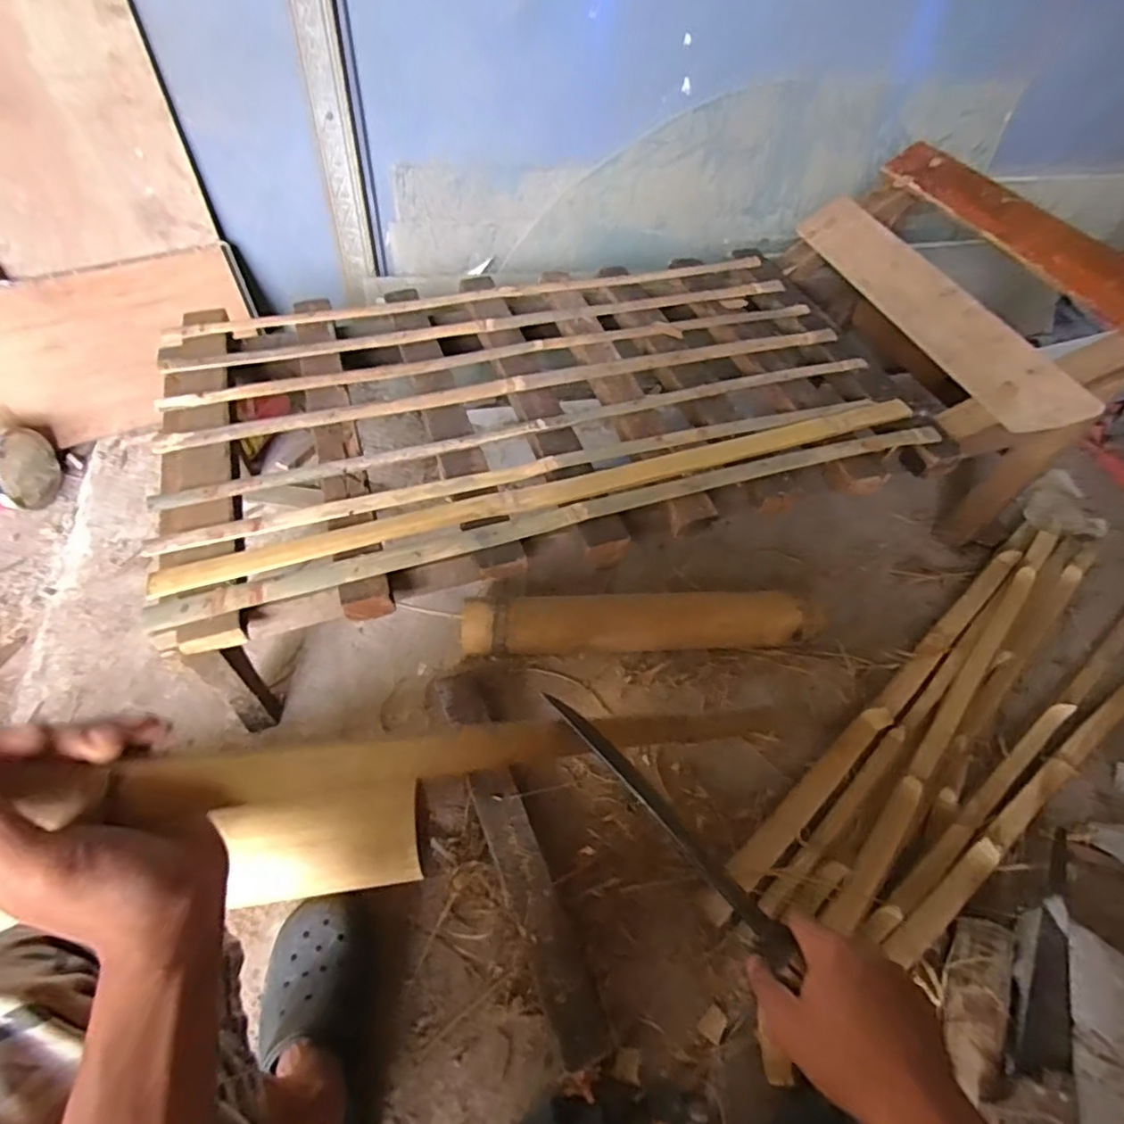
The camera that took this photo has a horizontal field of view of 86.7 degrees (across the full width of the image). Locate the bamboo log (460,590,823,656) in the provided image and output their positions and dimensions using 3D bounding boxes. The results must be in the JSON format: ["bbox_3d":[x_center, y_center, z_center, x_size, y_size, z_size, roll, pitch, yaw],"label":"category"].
[{"bbox_3d":[0.130,0.098,0.977,0.579,0.082,0.092,0,52,-6],"label":"bamboo log"}]

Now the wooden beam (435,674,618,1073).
[{"bbox_3d":[-0.068,0.371,0.801,0.069,0.036,0.503,-17,56,-18],"label":"wooden beam"}]

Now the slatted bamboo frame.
[{"bbox_3d":[-0.039,-0.255,0.924,1.045,0.085,0.628,-11,54,-14],"label":"slatted bamboo frame"}]

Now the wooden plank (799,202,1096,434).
[{"bbox_3d":[0.616,-0.443,1.014,0.019,0.110,0.643,23,35,-46],"label":"wooden plank"}]

